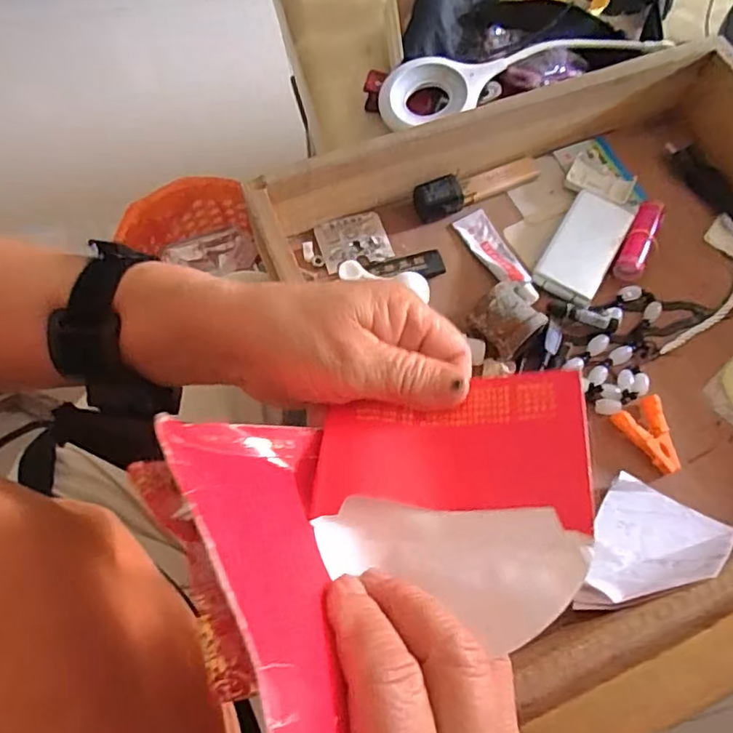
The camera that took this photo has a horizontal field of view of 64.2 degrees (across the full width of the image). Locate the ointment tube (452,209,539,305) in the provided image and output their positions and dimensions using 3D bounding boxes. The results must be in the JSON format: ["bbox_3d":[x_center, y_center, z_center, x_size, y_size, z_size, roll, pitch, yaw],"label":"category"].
[{"bbox_3d":[0.111,-0.092,0.487,0.029,0.020,0.099,-26,71,-11],"label":"ointment tube"}]

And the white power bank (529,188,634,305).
[{"bbox_3d":[0.183,-0.102,0.489,0.053,0.010,0.108,29,70,9],"label":"white power bank"}]

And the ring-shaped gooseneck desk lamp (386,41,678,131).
[{"bbox_3d":[0.143,-0.279,0.549,0.278,0.020,0.059,-18,70,-9],"label":"ring-shaped gooseneck desk lamp"}]

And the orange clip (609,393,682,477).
[{"bbox_3d":[0.209,0.053,0.427,0.035,0.013,0.054,-24,71,-11],"label":"orange clip"}]

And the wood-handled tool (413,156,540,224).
[{"bbox_3d":[0.101,-0.161,0.510,0.123,0.028,0.025,-23,71,-10],"label":"wood-handled tool"}]

